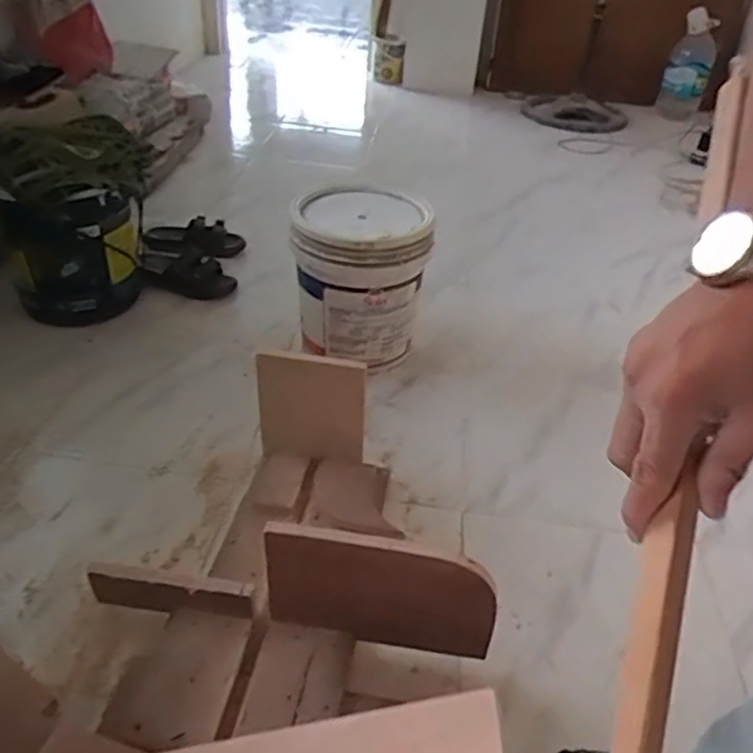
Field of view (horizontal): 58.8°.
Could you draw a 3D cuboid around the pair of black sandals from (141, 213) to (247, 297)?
[{"bbox_3d":[-0.464,-0.306,1.716,0.251,0.105,0.301,-6,38,-14],"label":"pair of black sandals"}]

